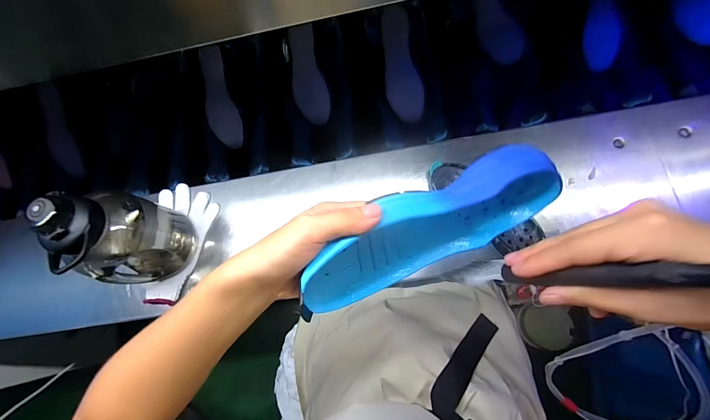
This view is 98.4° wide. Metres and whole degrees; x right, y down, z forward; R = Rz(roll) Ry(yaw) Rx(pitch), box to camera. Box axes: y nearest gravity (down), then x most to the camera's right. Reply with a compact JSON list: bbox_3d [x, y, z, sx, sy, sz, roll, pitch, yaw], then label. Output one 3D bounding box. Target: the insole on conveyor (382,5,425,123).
[{"bbox_3d":[0.089,-0.286,0.607,0.064,0.024,0.218,-12,99,0],"label":"insole on conveyor"}]

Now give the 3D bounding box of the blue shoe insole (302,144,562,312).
[{"bbox_3d":[0.065,0.017,0.263,0.227,0.086,0.033,-26,45,-8],"label":"blue shoe insole"}]

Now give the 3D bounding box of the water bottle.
[{"bbox_3d":[-0.345,0.048,0.473,0.099,0.210,0.131,7,84,2],"label":"water bottle"}]

